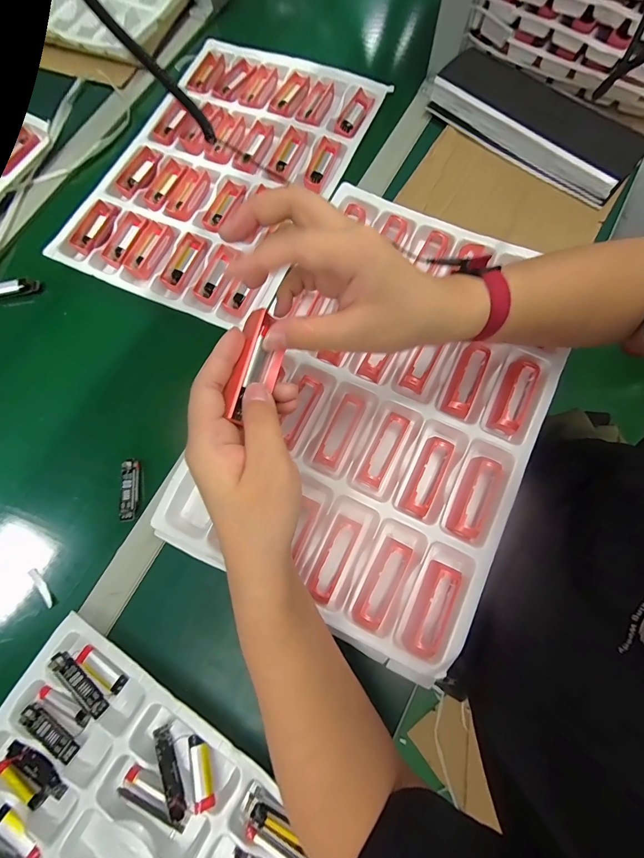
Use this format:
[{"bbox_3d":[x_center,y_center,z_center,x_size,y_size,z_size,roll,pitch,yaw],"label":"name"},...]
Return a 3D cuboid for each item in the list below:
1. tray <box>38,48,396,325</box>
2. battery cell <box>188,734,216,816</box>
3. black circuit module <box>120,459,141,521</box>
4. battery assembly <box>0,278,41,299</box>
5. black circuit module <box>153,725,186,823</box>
[{"bbox_3d":[-0.139,-0.371,0.521,0.306,0.027,0.447,24,77,8],"label":"tray"},{"bbox_3d":[-0.110,0.309,0.322,0.014,0.016,0.053,-18,75,-3],"label":"battery cell"},{"bbox_3d":[-0.218,0.069,0.406,0.017,0.010,0.068,-5,75,1],"label":"black circuit module"},{"bbox_3d":[-0.426,-0.193,0.489,0.072,0.015,0.021,-8,75,0],"label":"battery assembly"},{"bbox_3d":[-0.138,0.311,0.326,0.010,0.012,0.068,-27,61,-5],"label":"black circuit module"}]

